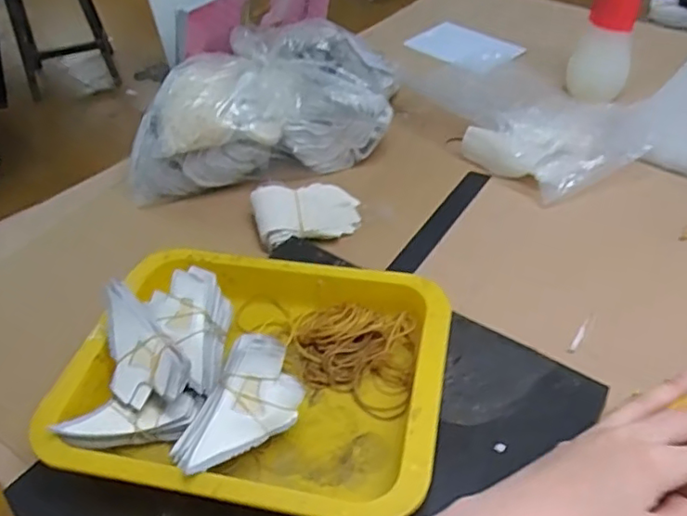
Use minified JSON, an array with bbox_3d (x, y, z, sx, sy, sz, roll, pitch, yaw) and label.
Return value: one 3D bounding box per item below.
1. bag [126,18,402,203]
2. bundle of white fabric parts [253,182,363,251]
[{"bbox_3d":[-0.092,-0.177,0.686,0.304,0.111,0.148,-13,44,-7],"label":"bag"},{"bbox_3d":[-0.036,-0.046,0.600,0.101,0.029,0.062,-10,44,-4],"label":"bundle of white fabric parts"}]

